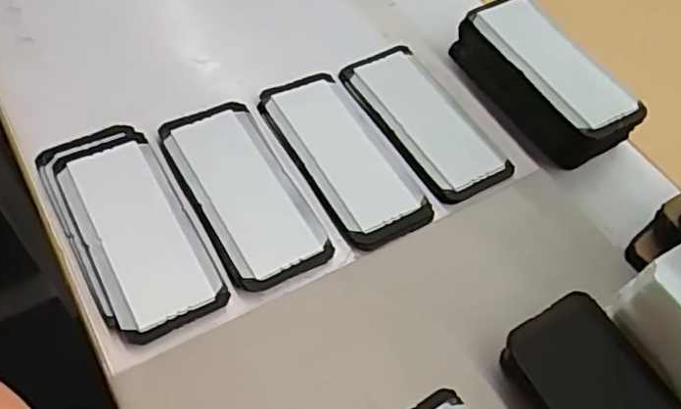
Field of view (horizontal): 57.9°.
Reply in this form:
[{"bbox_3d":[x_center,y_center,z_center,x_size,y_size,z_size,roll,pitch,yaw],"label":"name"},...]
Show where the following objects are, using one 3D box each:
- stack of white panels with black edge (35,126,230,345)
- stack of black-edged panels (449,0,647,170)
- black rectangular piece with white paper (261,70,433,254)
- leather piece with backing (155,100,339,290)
[{"bbox_3d":[-0.148,0.015,0.433,0.077,0.013,0.169,-25,63,-21],"label":"stack of white panels with black edge"},{"bbox_3d":[0.175,-0.108,0.531,0.072,0.054,0.163,-23,62,-19],"label":"stack of black-edged panels"},{"bbox_3d":[0.000,-0.039,0.490,0.068,0.011,0.162,-25,63,-21],"label":"black rectangular piece with white paper"},{"bbox_3d":[-0.074,-0.012,0.461,0.073,0.007,0.160,-23,62,-20],"label":"leather piece with backing"}]

